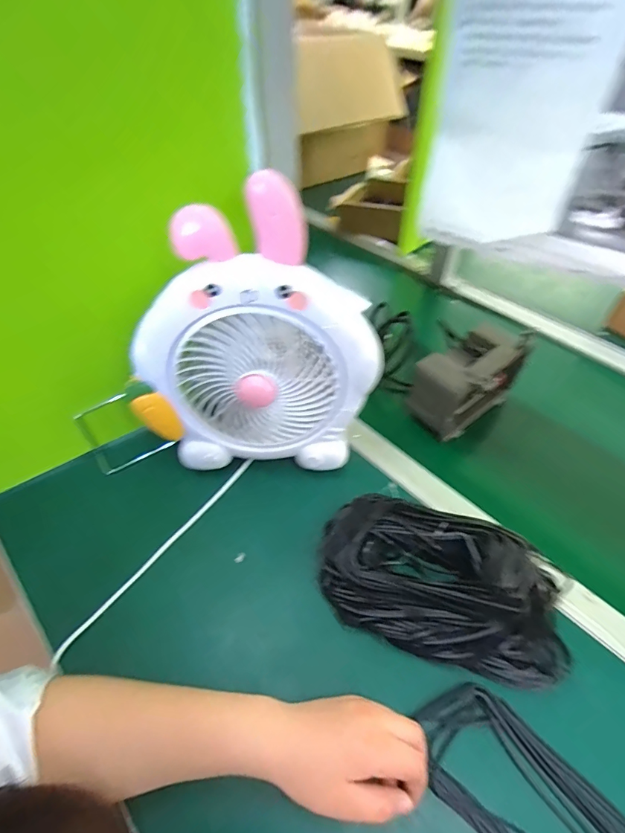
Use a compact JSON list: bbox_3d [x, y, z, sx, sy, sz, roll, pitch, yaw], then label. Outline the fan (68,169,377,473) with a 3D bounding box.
[{"bbox_3d":[-0.070,-0.064,0.463,0.273,0.305,0.096,1,48,0],"label":"fan"}]

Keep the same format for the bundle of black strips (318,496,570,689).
[{"bbox_3d":[0.129,0.167,0.427,0.237,0.060,0.135,12,48,9],"label":"bundle of black strips"}]

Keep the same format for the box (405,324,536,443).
[{"bbox_3d":[0.219,-0.053,0.595,0.173,0.114,0.091,-34,57,-28],"label":"box"}]

